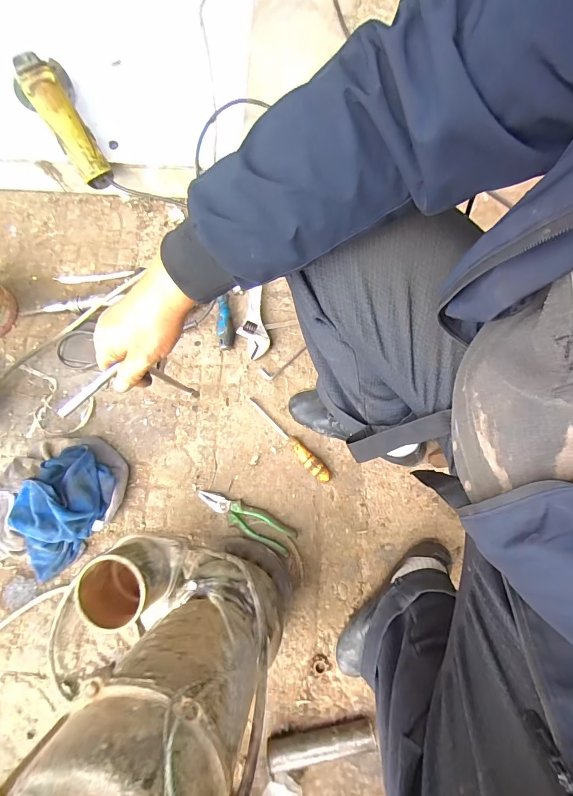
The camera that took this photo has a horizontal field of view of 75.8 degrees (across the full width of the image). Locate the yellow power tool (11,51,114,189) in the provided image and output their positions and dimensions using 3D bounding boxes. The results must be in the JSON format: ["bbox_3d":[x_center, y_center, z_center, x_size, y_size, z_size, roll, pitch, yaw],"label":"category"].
[{"bbox_3d":[-0.437,-0.542,0.719,0.102,0.087,0.275,-31,92,-6],"label":"yellow power tool"}]

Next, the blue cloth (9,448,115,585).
[{"bbox_3d":[-0.411,0.204,0.660,0.124,0.099,0.223,33,80,7],"label":"blue cloth"}]

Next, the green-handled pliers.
[{"bbox_3d":[-0.077,0.224,0.686,0.194,0.032,0.048,26,80,6],"label":"green-handled pliers"}]

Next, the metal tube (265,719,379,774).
[{"bbox_3d":[0.056,0.566,0.604,0.173,0.045,0.035,-12,78,-2],"label":"metal tube"}]

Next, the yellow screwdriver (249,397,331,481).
[{"bbox_3d":[0.004,0.079,0.718,0.027,0.027,0.216,-43,81,-8],"label":"yellow screwdriver"}]

